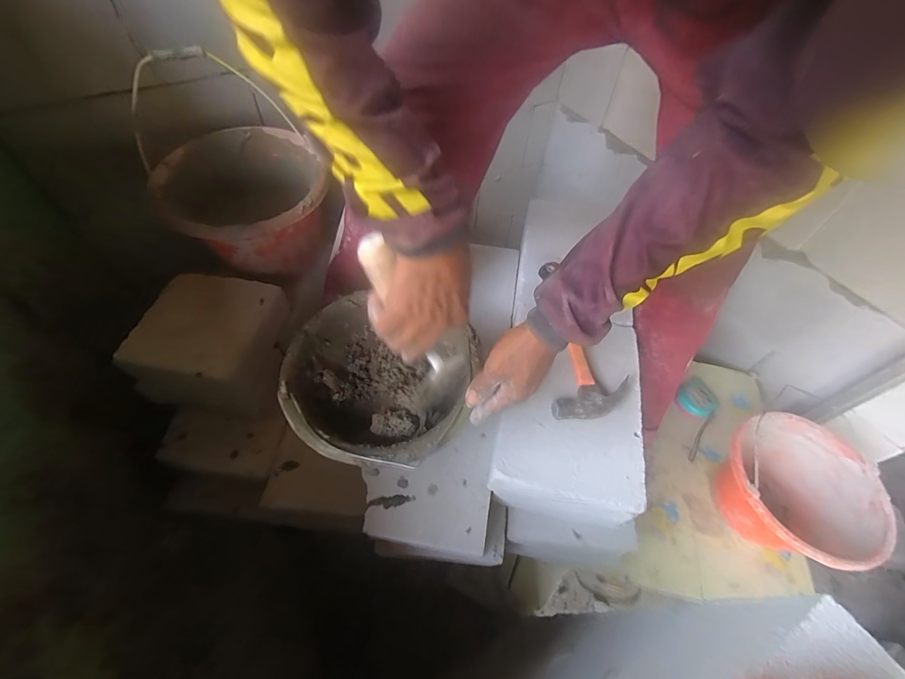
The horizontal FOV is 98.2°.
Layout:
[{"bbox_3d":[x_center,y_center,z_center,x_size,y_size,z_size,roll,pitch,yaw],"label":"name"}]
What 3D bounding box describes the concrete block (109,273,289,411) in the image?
[{"bbox_3d":[-0.414,0.011,0.689,0.202,0.152,0.197,10,54,4],"label":"concrete block"}]

